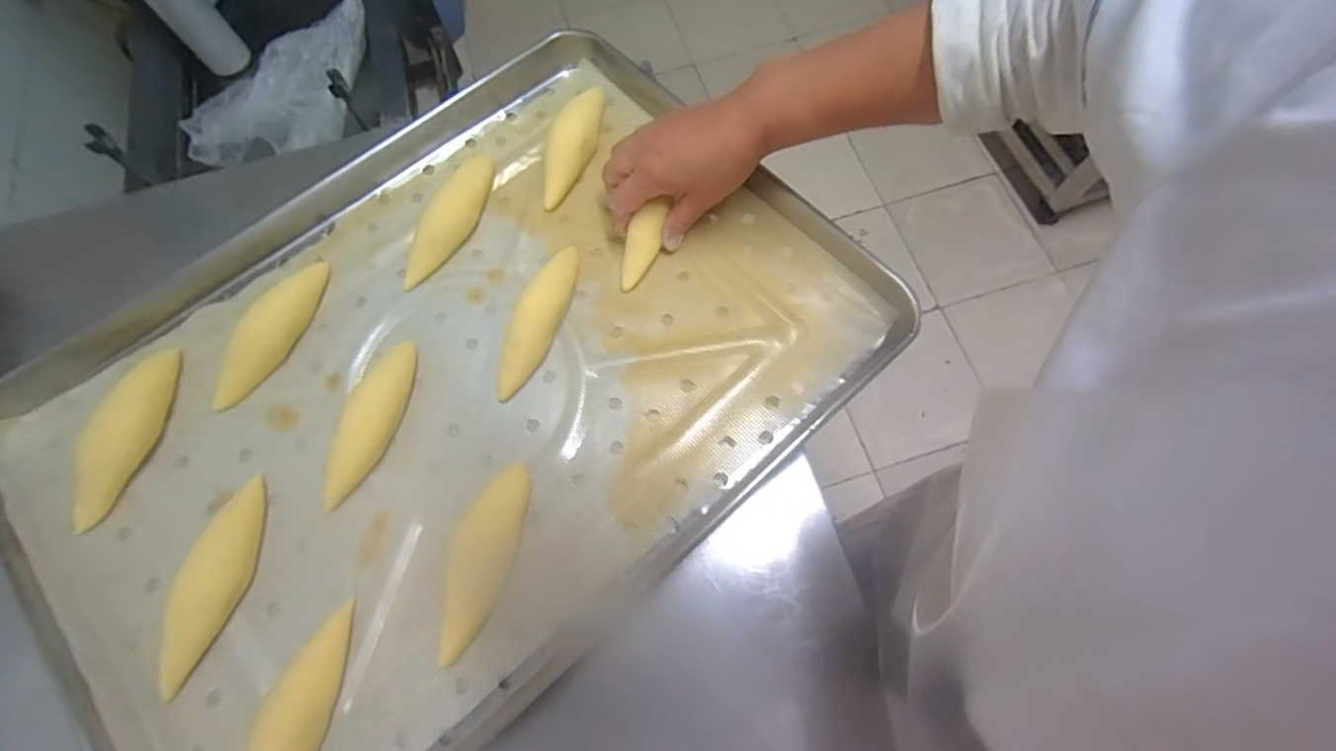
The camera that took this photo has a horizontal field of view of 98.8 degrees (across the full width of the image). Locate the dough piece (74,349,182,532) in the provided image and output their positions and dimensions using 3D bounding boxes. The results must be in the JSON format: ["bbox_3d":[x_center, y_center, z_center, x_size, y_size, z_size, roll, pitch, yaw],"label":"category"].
[{"bbox_3d":[-0.374,0.040,0.393,0.035,0.017,0.122,8,72,4],"label":"dough piece"}]

